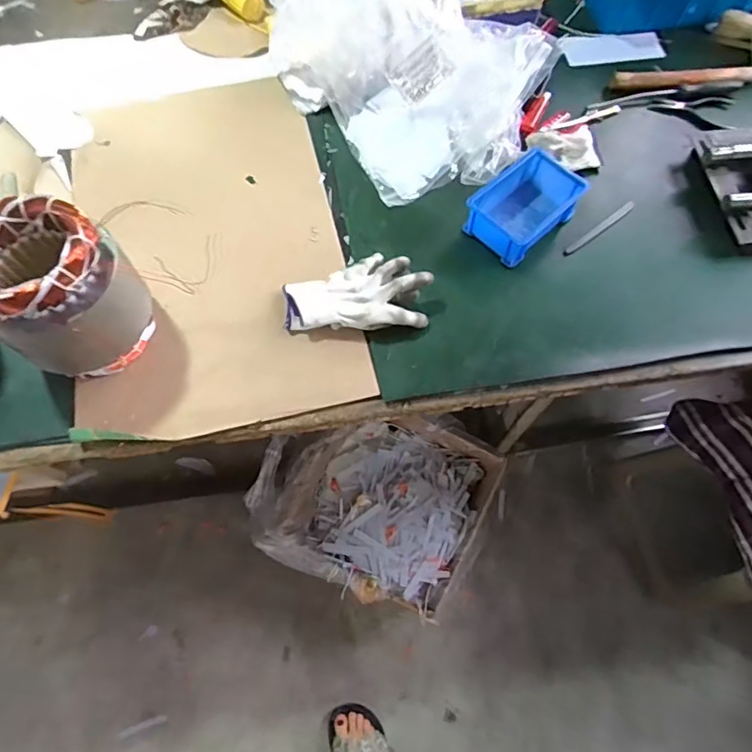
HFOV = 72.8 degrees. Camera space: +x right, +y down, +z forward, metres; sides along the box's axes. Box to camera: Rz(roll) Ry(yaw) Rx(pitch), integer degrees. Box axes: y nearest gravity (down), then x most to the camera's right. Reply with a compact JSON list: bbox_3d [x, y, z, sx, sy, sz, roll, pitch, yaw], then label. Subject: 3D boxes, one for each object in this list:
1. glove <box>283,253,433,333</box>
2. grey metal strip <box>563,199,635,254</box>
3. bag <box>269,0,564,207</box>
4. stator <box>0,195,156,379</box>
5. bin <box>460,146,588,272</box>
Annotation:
[{"bbox_3d":[-0.025,-0.102,0.629,0.172,0.050,0.089,-2,69,-2],"label":"glove"},{"bbox_3d":[0.306,-0.203,0.693,0.128,0.004,0.012,-36,73,-14],"label":"grey metal strip"},{"bbox_3d":[0.054,-0.452,0.703,0.271,0.177,0.357,-34,73,-13],"label":"bag"},{"bbox_3d":[-0.329,-0.089,0.556,0.126,0.168,0.132,-35,73,-13],"label":"stator"},{"bbox_3d":[0.195,-0.225,0.675,0.141,0.049,0.096,-42,75,-15],"label":"bin"}]

